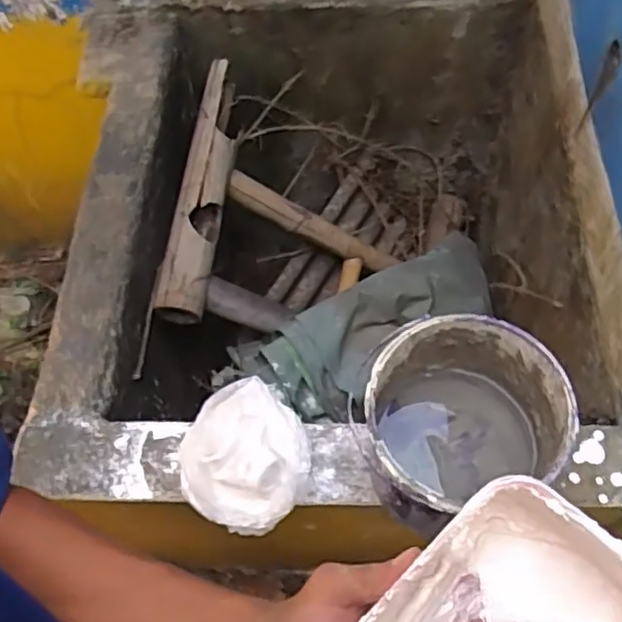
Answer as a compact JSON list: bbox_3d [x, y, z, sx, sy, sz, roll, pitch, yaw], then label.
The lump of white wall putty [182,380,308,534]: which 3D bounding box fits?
[{"bbox_3d":[-0.074,0.158,0.725,0.142,0.056,0.155,-1,63,3],"label":"lump of white wall putty"}]

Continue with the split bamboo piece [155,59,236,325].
[{"bbox_3d":[-0.165,-0.202,1.052,0.069,0.068,0.454,5,63,6],"label":"split bamboo piece"}]

